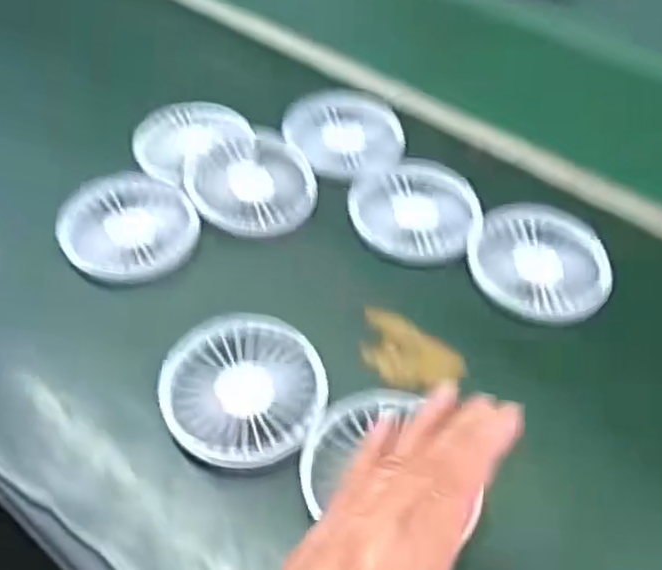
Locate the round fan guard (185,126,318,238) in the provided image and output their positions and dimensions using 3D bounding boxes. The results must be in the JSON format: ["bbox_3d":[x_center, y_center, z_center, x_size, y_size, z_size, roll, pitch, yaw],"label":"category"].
[{"bbox_3d":[-0.058,-0.076,0.537,0.086,0.016,0.101,-10,48,-12],"label":"round fan guard"}]

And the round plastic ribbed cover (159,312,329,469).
[{"bbox_3d":[-0.048,0.056,0.418,0.088,0.015,0.088,2,47,-2],"label":"round plastic ribbed cover"}]

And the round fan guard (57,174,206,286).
[{"bbox_3d":[-0.139,-0.042,0.503,0.097,0.019,0.080,36,55,27],"label":"round fan guard"}]

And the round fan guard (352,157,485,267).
[{"bbox_3d":[0.058,-0.056,0.523,0.085,0.016,0.093,2,47,-2],"label":"round fan guard"}]

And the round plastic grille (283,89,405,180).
[{"bbox_3d":[0.010,-0.120,0.572,0.083,0.008,0.092,-23,52,-23],"label":"round plastic grille"}]

